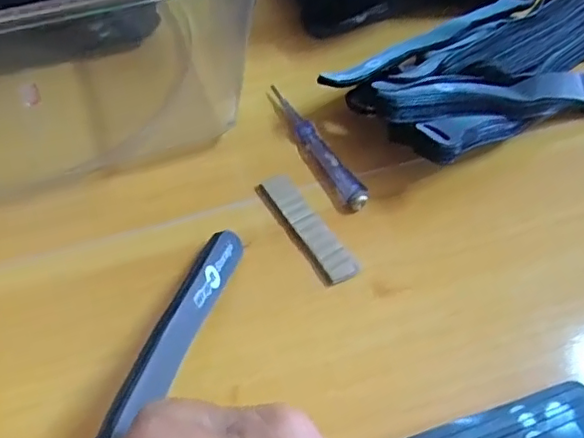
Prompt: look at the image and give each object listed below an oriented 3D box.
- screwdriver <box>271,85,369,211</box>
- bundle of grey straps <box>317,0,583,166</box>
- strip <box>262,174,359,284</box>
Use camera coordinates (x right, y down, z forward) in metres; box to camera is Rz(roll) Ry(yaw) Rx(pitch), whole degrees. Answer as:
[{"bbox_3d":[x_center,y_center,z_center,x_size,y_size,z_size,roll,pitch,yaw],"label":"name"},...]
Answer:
[{"bbox_3d":[0.016,-0.052,0.408,0.015,0.013,0.120,-24,61,-17],"label":"screwdriver"},{"bbox_3d":[0.160,-0.113,0.425,0.265,0.056,0.116,-28,62,-19],"label":"bundle of grey straps"},{"bbox_3d":[0.011,0.005,0.372,0.018,0.007,0.085,-27,62,-19],"label":"strip"}]

